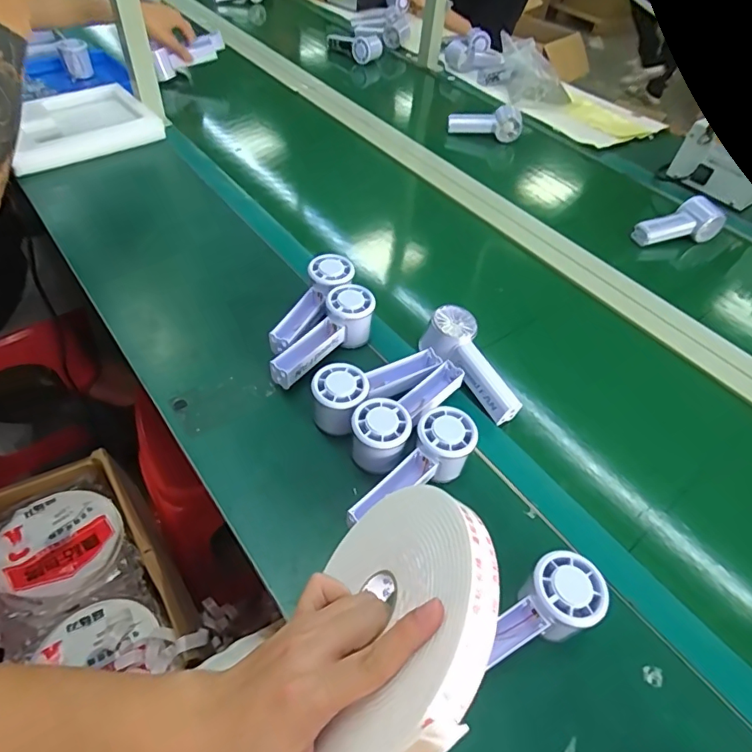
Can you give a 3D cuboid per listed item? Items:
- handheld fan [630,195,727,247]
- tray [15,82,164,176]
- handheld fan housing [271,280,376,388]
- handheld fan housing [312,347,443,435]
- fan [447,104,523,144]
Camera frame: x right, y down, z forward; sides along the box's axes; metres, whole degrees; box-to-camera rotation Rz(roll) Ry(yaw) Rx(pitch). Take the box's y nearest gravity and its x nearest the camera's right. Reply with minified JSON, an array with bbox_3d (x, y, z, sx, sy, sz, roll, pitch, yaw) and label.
[{"bbox_3d":[0.514,-0.255,0.853,0.158,0.052,0.058,-20,53,-21],"label":"handheld fan"},{"bbox_3d":[-0.537,-0.446,0.898,0.255,0.054,0.192,-34,60,-30],"label":"tray"},{"bbox_3d":[-0.056,-0.041,0.595,0.054,0.059,0.150,27,52,18],"label":"handheld fan housing"},{"bbox_3d":[0.001,0.008,0.558,0.158,0.062,0.059,-31,58,-28],"label":"handheld fan housing"},{"bbox_3d":[0.232,-0.542,1.072,0.159,0.062,0.038,3,49,-3],"label":"fan"}]

